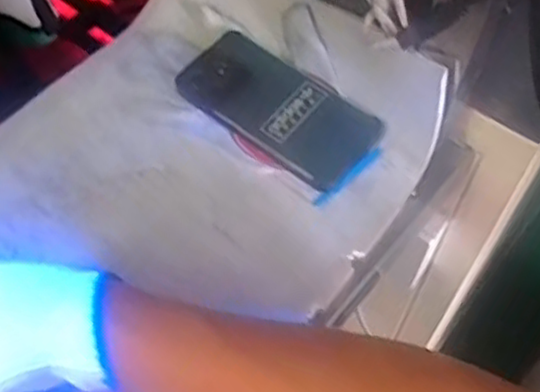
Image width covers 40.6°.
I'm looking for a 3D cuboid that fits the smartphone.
[{"bbox_3d":[0.005,-0.074,0.593,0.161,0.013,0.080,35,70,18],"label":"smartphone"}]

